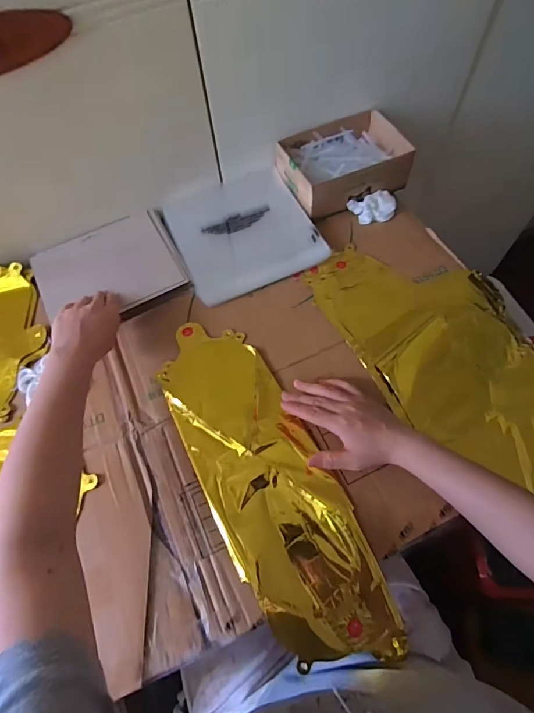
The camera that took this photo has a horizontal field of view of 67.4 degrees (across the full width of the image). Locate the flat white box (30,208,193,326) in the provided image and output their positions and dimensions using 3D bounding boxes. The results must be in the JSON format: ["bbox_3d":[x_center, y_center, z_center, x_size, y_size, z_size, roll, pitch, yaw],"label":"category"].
[{"bbox_3d":[-0.238,-0.137,0.604,0.207,0.016,0.171,-22,66,-8],"label":"flat white box"}]

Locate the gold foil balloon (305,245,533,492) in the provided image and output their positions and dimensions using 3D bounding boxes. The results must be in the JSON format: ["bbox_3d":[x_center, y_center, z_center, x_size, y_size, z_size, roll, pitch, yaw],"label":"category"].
[{"bbox_3d":[0.251,0.002,0.516,0.209,0.010,0.431,-29,67,-11],"label":"gold foil balloon"}]

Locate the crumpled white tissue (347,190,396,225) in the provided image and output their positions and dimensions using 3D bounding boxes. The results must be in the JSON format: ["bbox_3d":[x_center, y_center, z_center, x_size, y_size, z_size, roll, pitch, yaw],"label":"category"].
[{"bbox_3d":[0.168,-0.234,0.635,0.066,0.023,0.048,-22,64,-8],"label":"crumpled white tissue"}]

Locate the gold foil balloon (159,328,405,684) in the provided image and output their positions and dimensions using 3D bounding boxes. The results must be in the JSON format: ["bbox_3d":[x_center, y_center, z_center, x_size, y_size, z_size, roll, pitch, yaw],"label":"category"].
[{"bbox_3d":[-0.006,0.137,0.471,0.137,0.025,0.416,-27,69,-11],"label":"gold foil balloon"}]

